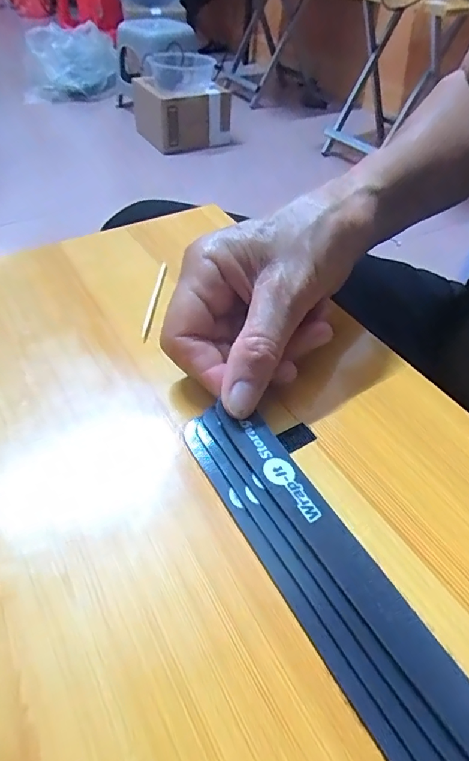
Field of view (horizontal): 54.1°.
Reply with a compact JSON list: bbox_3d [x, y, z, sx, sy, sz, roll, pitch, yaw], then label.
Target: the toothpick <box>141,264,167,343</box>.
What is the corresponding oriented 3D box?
[{"bbox_3d":[-0.046,-0.048,0.268,0.004,0.004,0.072,5,46,0],"label":"toothpick"}]

